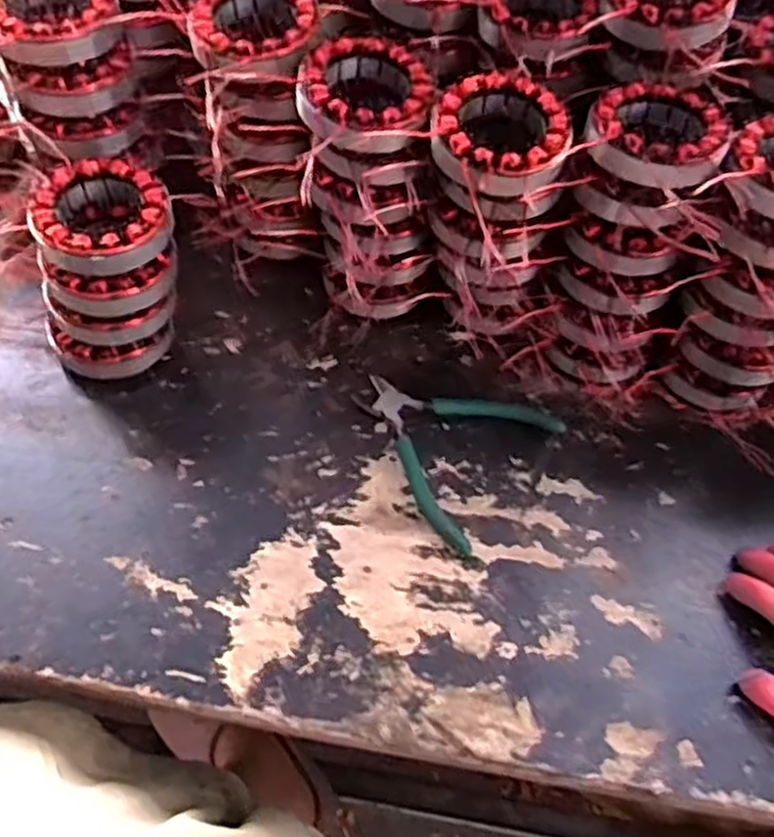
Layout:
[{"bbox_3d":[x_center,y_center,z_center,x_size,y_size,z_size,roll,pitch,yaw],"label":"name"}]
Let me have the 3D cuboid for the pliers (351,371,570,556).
[{"bbox_3d":[0.038,0.013,0.564,0.135,0.010,0.132,32,62,16],"label":"pliers"}]

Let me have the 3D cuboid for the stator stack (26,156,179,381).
[{"bbox_3d":[-0.195,-0.100,0.552,0.102,0.129,0.096,-11,59,-9],"label":"stator stack"}]

